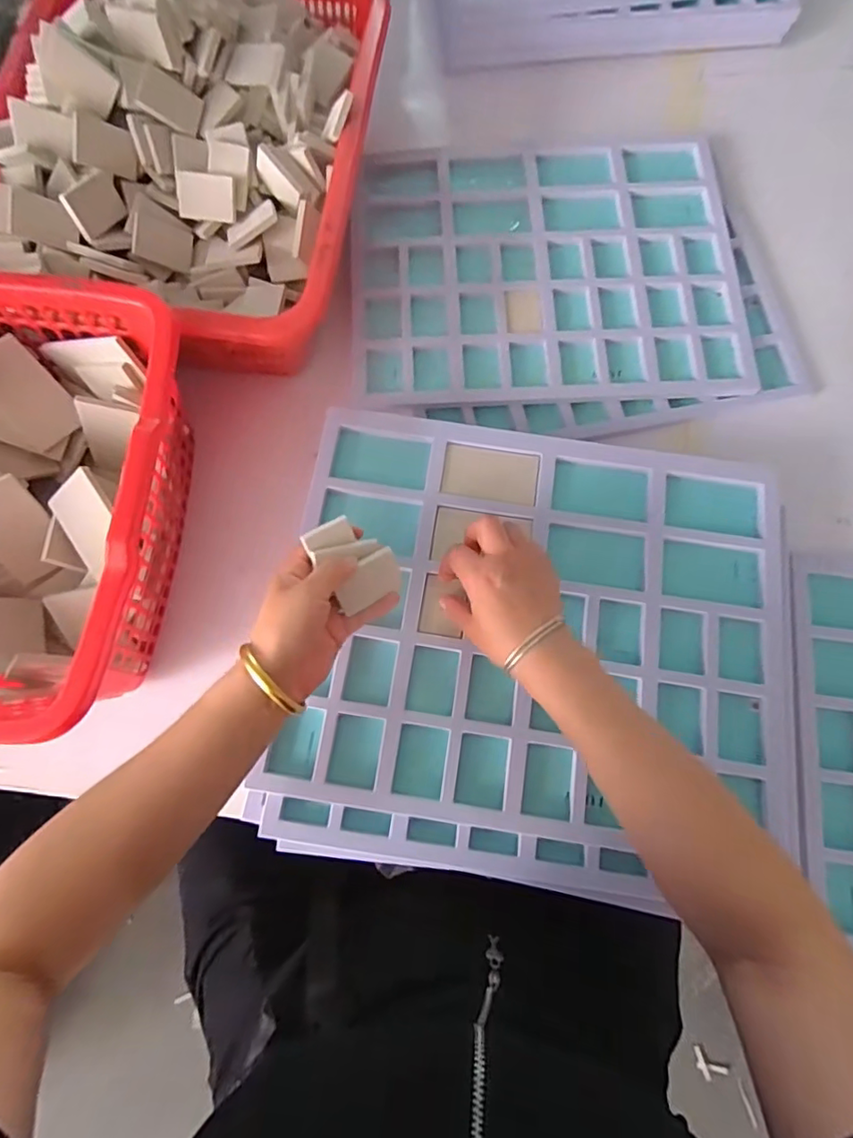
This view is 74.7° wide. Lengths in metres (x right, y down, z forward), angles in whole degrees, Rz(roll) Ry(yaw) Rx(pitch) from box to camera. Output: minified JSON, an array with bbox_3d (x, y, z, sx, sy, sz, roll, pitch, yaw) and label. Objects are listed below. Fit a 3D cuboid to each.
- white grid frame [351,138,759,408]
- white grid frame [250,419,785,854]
[{"bbox_3d":[0.130,-0.340,0.627,0.420,0.017,0.333,-2,75,-1],"label":"white grid frame"},{"bbox_3d":[0.092,0.041,0.493,0.409,0.029,0.347,8,76,2],"label":"white grid frame"}]

